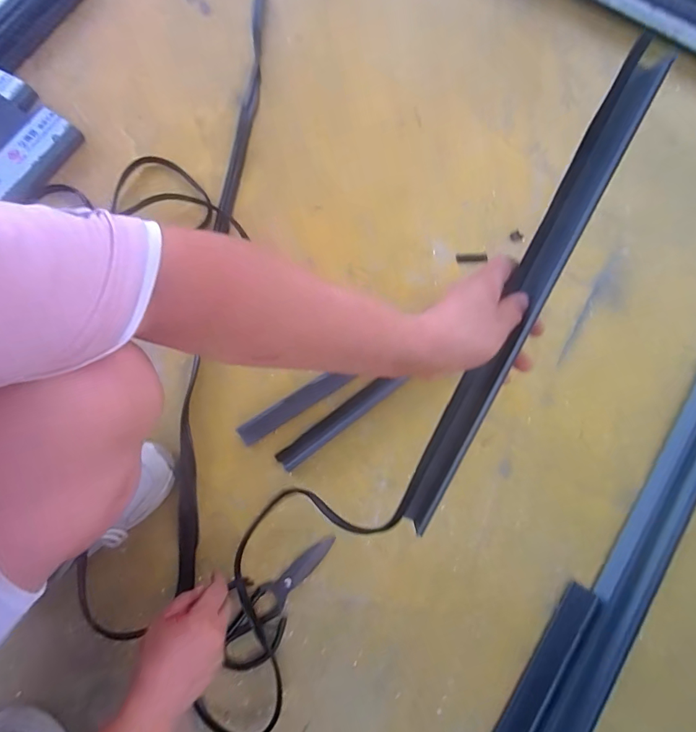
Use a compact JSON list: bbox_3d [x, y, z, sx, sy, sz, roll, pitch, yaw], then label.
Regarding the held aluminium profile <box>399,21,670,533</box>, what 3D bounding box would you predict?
[{"bbox_3d":[0.153,-0.048,0.390,0.031,0.028,0.445,25,101,6],"label":"held aluminium profile"}]

